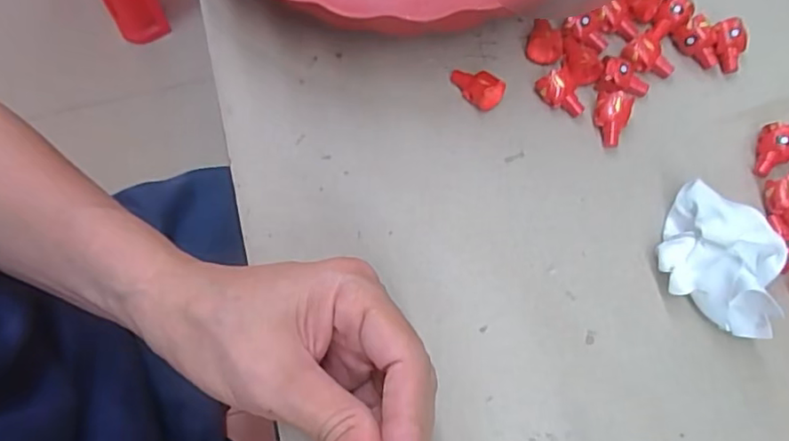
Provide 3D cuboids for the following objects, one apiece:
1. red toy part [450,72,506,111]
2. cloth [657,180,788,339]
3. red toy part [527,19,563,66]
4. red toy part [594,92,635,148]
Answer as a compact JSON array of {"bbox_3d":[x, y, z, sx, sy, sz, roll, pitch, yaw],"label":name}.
[{"bbox_3d":[0.041,-0.067,0.298,0.028,0.013,0.014,32,75,9],"label":"red toy part"},{"bbox_3d":[0.142,0.017,0.257,0.055,0.040,0.044,34,75,9],"label":"cloth"},{"bbox_3d":[0.076,-0.089,0.302,0.018,0.016,0.014,19,73,5],"label":"red toy part"},{"bbox_3d":[0.104,-0.049,0.290,0.017,0.016,0.023,21,74,6],"label":"red toy part"}]

